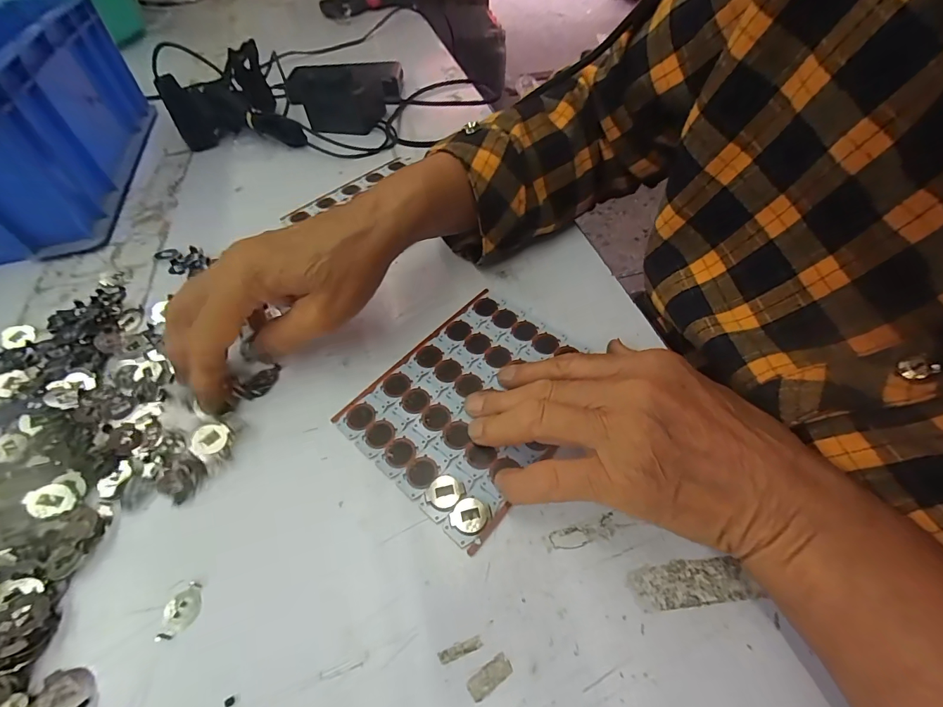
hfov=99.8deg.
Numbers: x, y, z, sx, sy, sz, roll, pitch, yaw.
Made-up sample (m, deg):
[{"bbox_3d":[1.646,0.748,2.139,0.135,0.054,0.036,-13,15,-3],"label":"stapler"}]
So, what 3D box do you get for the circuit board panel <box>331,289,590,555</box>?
[{"bbox_3d":[0.003,0.025,0.254,0.114,0.004,0.147,34,61,24],"label":"circuit board panel"}]

